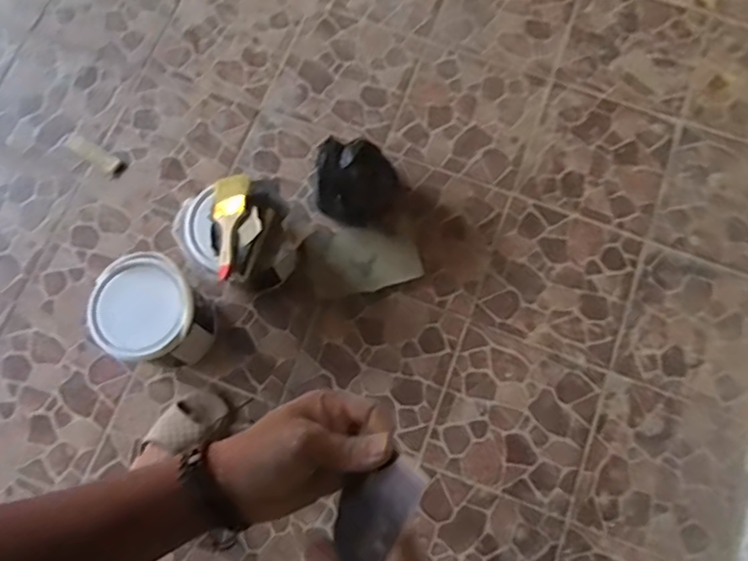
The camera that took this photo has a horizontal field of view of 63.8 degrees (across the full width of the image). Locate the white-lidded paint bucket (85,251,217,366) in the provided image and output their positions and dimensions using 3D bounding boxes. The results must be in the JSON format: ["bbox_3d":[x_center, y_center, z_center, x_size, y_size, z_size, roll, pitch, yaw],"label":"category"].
[{"bbox_3d":[-0.417,0.067,1.150,0.173,0.210,0.184,0,75,0],"label":"white-lidded paint bucket"}]

